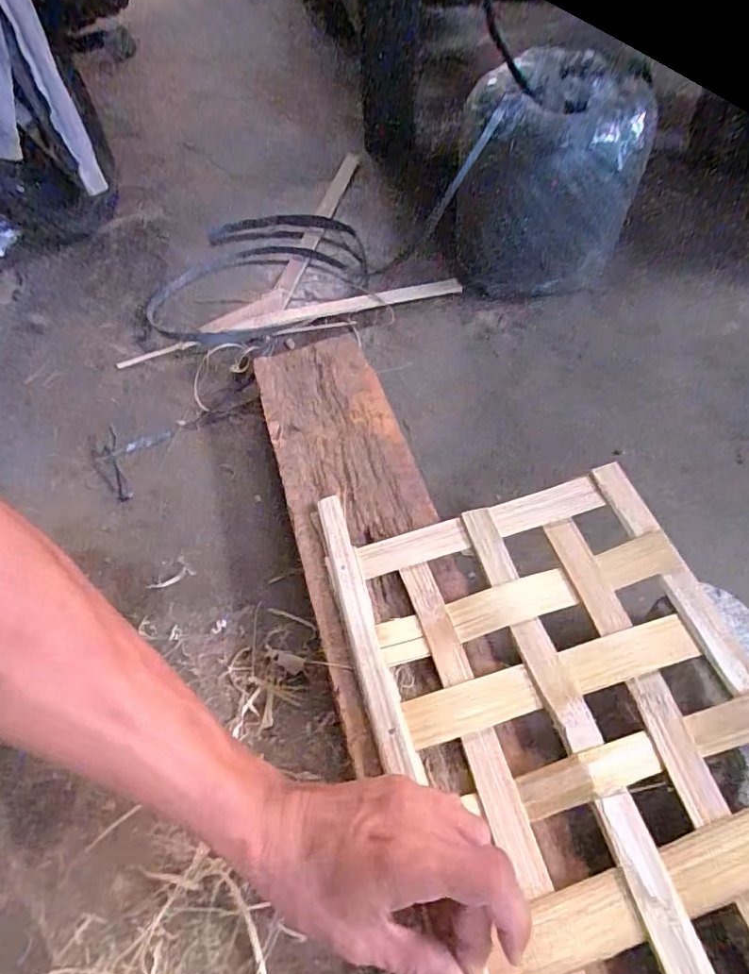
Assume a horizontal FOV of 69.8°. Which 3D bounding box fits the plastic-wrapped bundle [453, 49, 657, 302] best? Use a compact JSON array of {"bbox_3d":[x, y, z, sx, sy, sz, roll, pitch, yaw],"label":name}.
[{"bbox_3d":[0.189,-0.324,0.584,0.176,0.203,0.149,17,59,14],"label":"plastic-wrapped bundle"}]

